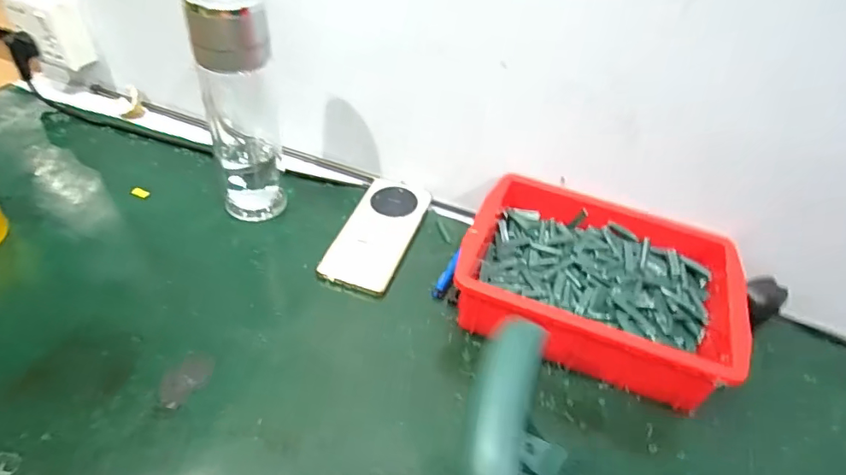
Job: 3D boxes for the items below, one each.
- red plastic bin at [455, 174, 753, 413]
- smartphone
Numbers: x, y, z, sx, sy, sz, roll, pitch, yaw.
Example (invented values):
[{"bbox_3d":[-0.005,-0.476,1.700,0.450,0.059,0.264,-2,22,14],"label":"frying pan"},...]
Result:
[{"bbox_3d":[0.171,0.046,0.504,0.255,0.081,0.198,25,45,19],"label":"red plastic bin"},{"bbox_3d":[-0.048,-0.010,0.571,0.077,0.010,0.166,18,50,7],"label":"smartphone"}]

